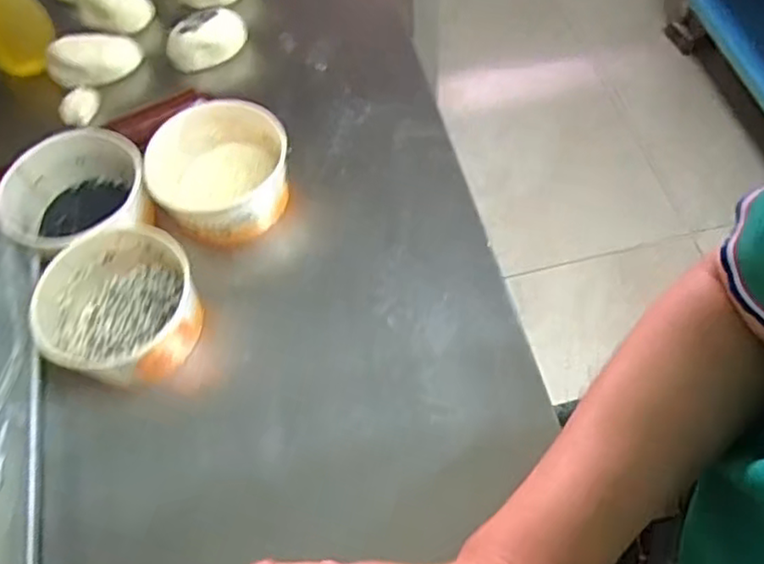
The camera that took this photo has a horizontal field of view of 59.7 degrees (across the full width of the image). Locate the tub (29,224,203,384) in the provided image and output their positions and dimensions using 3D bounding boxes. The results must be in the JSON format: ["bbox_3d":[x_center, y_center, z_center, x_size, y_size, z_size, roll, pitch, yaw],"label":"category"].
[{"bbox_3d":[-0.229,0.019,0.585,0.126,0.061,0.125,-2,60,3],"label":"tub"}]

